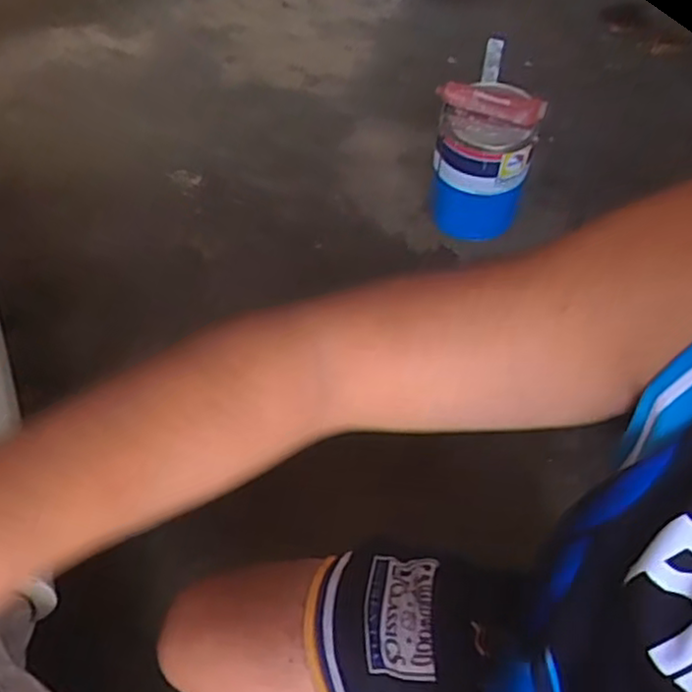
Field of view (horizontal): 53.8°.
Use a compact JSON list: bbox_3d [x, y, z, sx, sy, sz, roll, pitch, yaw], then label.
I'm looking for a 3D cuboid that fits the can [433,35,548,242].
[{"bbox_3d":[0.228,-0.322,1.123,0.157,0.241,0.173,17,58,13],"label":"can"}]

